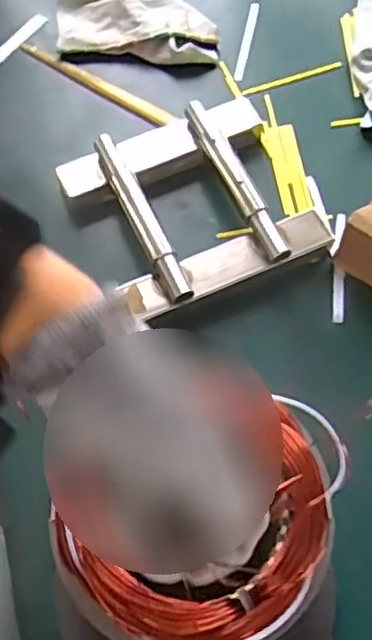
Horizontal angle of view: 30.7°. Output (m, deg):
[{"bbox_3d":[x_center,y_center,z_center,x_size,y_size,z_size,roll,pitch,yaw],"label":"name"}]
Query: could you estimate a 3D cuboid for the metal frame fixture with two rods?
[{"bbox_3d":[0.006,-0.105,0.609,0.202,0.038,0.179,-22,66,-9],"label":"metal frame fixture with two rods"}]

